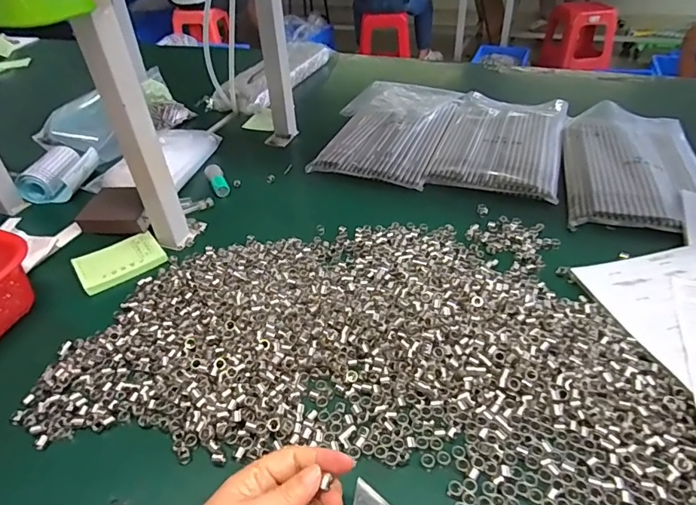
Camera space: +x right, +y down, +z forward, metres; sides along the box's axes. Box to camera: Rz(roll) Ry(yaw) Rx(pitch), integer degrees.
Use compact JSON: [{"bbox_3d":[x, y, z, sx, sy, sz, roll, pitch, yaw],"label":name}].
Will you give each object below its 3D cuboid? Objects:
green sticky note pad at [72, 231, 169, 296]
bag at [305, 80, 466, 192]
[{"bbox_3d":[-0.275,0.009,0.564,0.095,0.013,0.069,-27,44,-27],"label":"green sticky note pad"},{"bbox_3d":[0.067,-0.218,0.800,0.201,0.034,0.306,12,41,19],"label":"bag"}]

